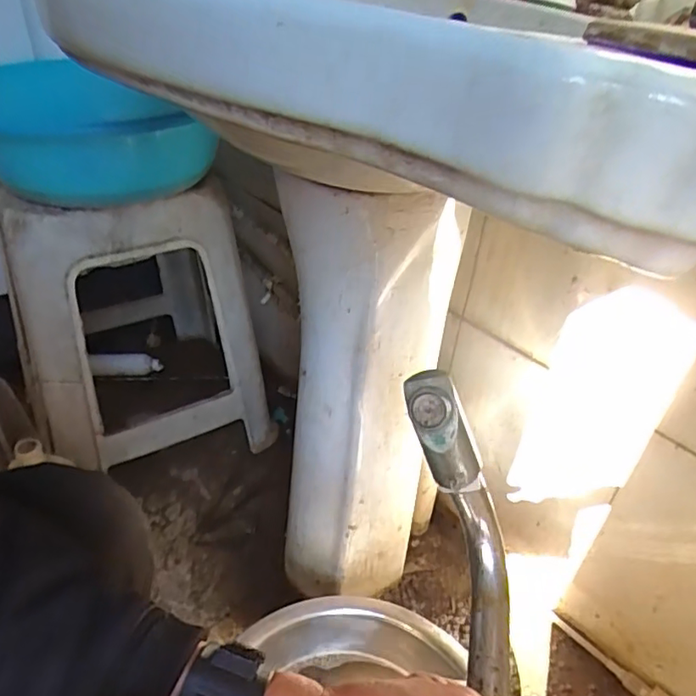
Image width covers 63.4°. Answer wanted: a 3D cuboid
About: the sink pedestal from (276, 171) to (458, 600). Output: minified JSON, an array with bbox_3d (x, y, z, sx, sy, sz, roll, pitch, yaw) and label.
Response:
[{"bbox_3d":[0.008,0.078,0.603,0.139,0.540,0.127,26,42,27],"label":"sink pedestal"}]

